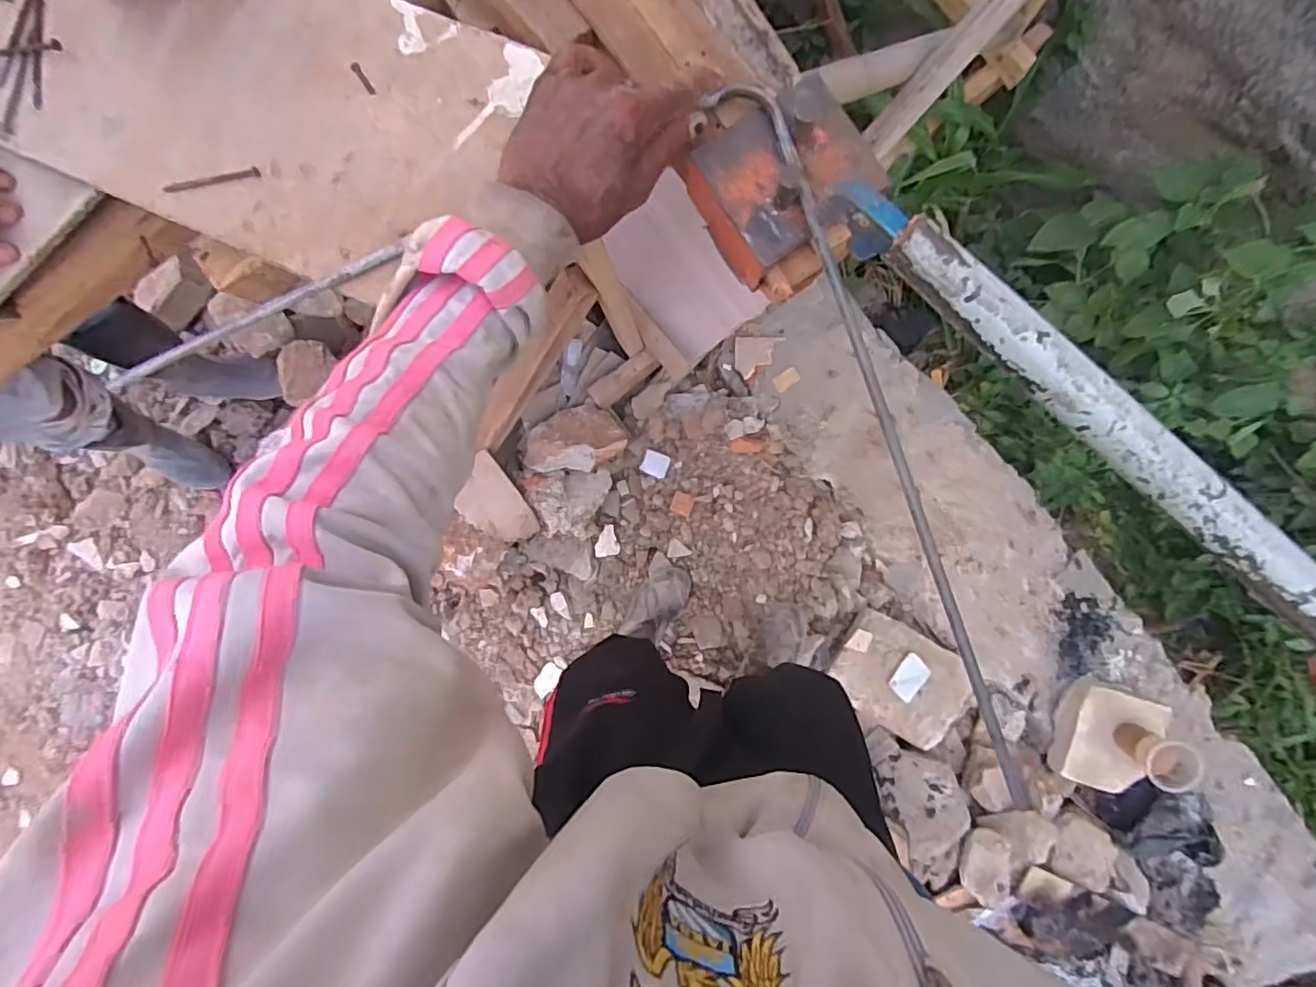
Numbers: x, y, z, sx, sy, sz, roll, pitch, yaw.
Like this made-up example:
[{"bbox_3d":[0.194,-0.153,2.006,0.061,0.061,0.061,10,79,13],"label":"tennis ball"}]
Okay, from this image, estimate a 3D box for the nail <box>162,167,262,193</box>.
[{"bbox_3d":[-0.312,-0.219,0.423,0.071,0.004,0.008,-6,90,5],"label":"nail"}]

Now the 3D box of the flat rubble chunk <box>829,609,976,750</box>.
[{"bbox_3d":[0.506,0.394,1.265,0.256,0.045,0.215,29,93,4],"label":"flat rubble chunk"}]

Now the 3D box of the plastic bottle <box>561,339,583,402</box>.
[{"bbox_3d":[-0.195,-0.275,1.352,0.033,0.024,0.137,13,104,5],"label":"plastic bottle"}]

